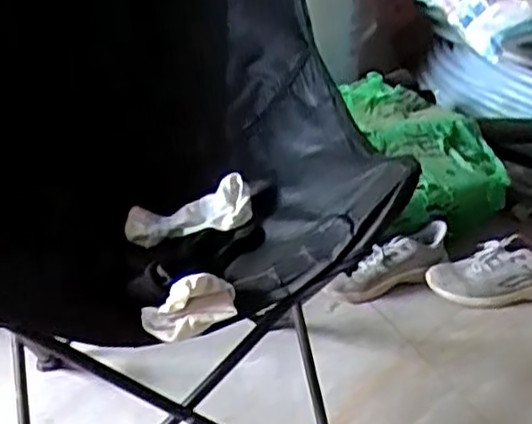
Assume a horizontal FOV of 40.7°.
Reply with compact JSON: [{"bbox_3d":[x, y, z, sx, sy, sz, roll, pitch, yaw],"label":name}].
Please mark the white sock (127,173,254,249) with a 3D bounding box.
[{"bbox_3d":[-0.104,-0.001,0.961,0.169,0.065,0.064,-10,29,-18],"label":"white sock"}]

